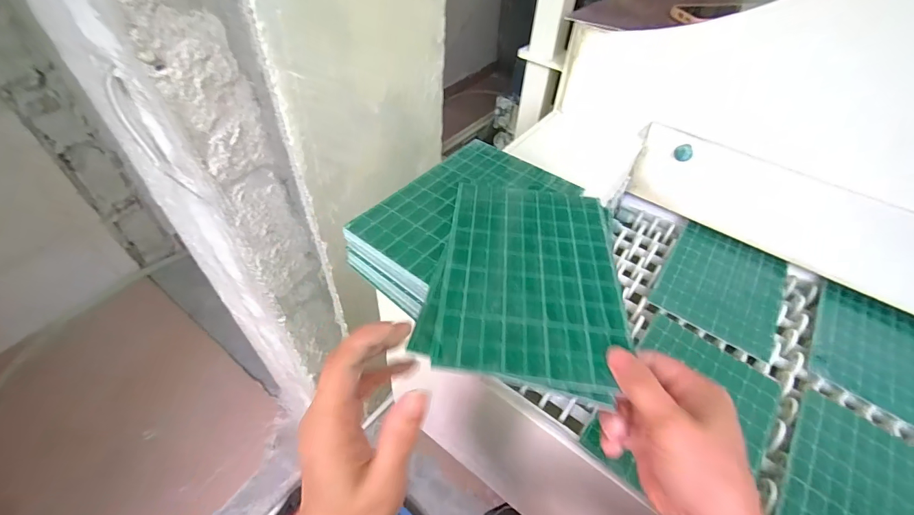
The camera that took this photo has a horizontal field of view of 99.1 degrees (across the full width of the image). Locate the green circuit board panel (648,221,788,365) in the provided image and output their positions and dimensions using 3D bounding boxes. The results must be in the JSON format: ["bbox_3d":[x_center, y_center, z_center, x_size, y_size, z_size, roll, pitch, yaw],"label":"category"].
[{"bbox_3d":[0.358,0.031,0.521,0.141,0.004,0.196,30,52,22],"label":"green circuit board panel"}]

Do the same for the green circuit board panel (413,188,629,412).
[{"bbox_3d":[0.059,0.008,0.319,0.144,0.004,0.202,11,48,7],"label":"green circuit board panel"}]

